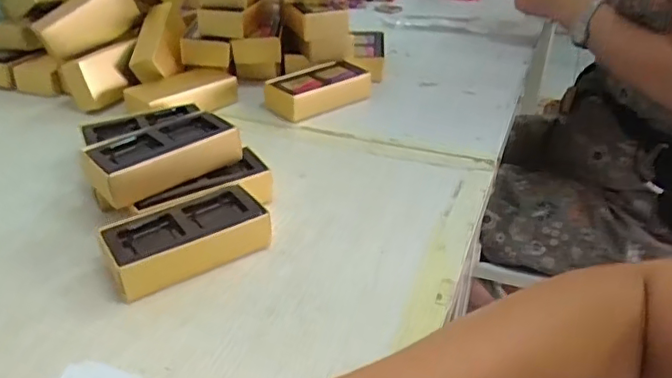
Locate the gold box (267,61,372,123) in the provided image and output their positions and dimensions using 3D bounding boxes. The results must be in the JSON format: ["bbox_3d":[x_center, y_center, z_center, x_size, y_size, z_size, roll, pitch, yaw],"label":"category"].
[{"bbox_3d":[-0.012,-0.116,0.686,0.128,0.036,0.066,-24,39,-32],"label":"gold box"}]

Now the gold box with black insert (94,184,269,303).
[{"bbox_3d":[-0.111,0.038,0.444,0.117,0.033,0.062,-16,35,-23],"label":"gold box with black insert"}]

